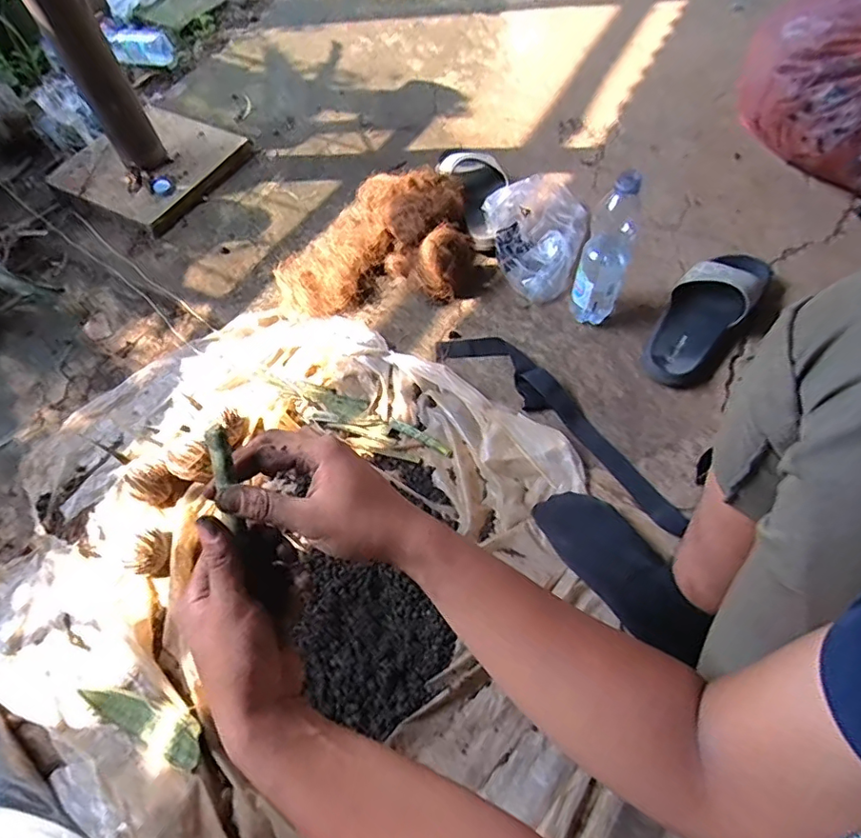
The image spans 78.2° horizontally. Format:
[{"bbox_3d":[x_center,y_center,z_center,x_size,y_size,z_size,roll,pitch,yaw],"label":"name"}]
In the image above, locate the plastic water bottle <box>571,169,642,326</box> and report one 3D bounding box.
[{"bbox_3d":[0.256,-0.235,0.770,0.071,0.226,0.071,18,64,11],"label":"plastic water bottle"}]

